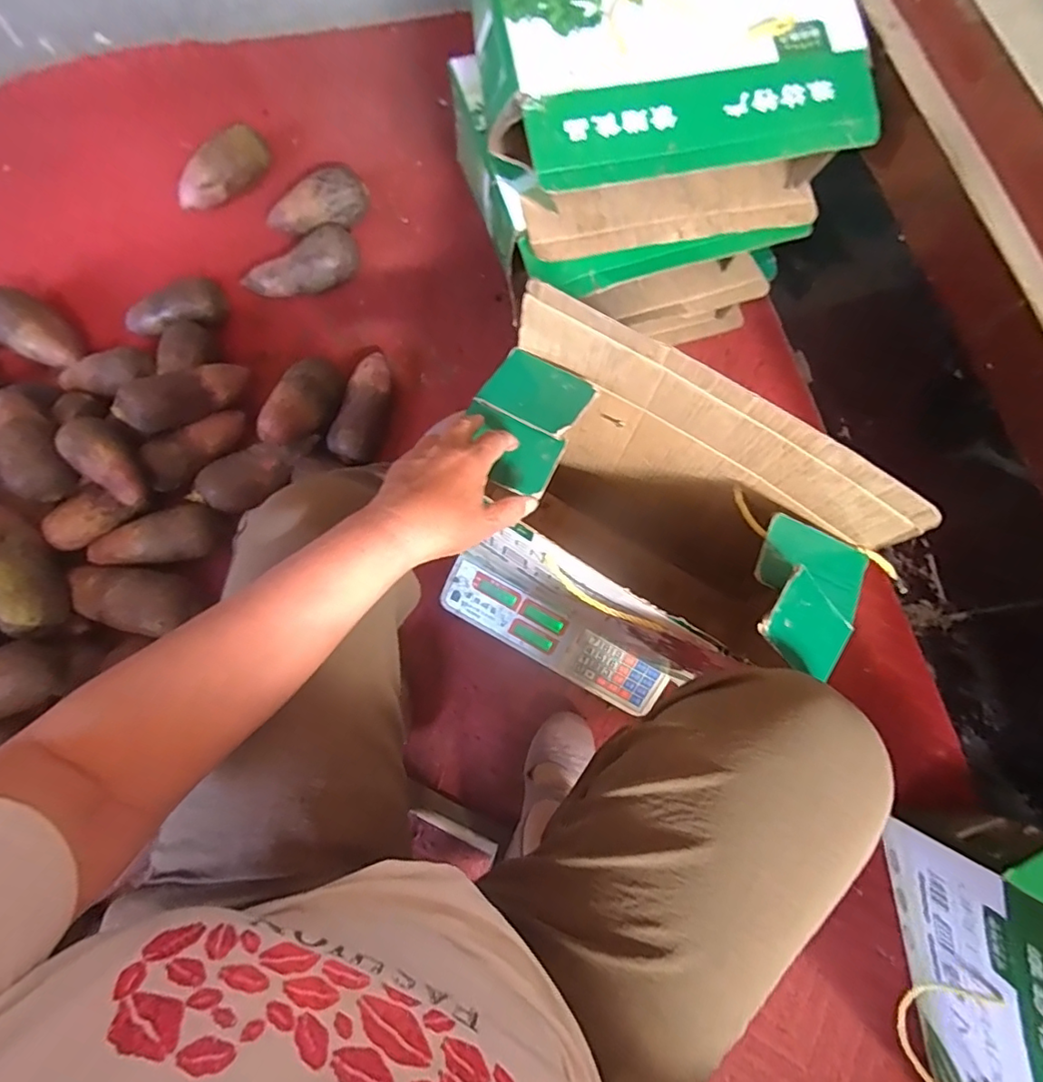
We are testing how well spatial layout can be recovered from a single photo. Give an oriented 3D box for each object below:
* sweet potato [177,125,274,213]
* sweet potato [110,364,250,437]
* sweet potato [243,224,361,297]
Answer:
[{"bbox_3d":[-0.480,-0.598,0.901,0.052,0.067,0.169,41,78,8],"label":"sweet potato"},{"bbox_3d":[-0.457,-0.200,0.766,0.172,0.060,0.055,-33,78,-29],"label":"sweet potato"},{"bbox_3d":[-0.352,-0.438,0.907,0.186,0.070,0.065,-25,78,-8],"label":"sweet potato"}]

